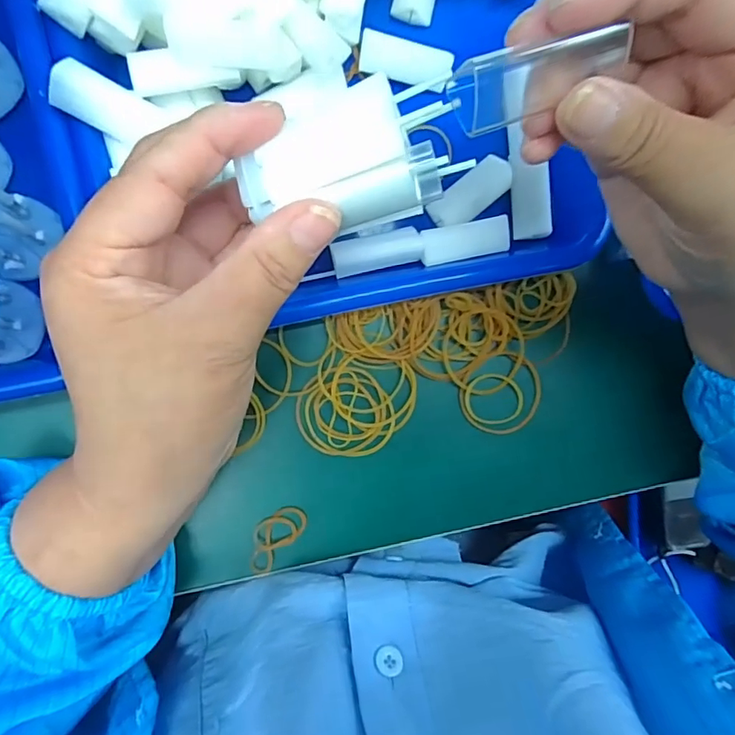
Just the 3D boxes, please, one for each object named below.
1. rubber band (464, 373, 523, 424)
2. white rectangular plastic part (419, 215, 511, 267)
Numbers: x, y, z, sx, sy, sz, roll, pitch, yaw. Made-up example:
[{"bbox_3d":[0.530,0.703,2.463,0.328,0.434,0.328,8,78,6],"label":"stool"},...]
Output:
[{"bbox_3d":[0.071,0.018,0.278,0.035,0.007,0.028,8,90,-8],"label":"rubber band"},{"bbox_3d":[0.049,-0.064,0.256,0.044,0.013,0.018,-11,93,-8],"label":"white rectangular plastic part"}]

